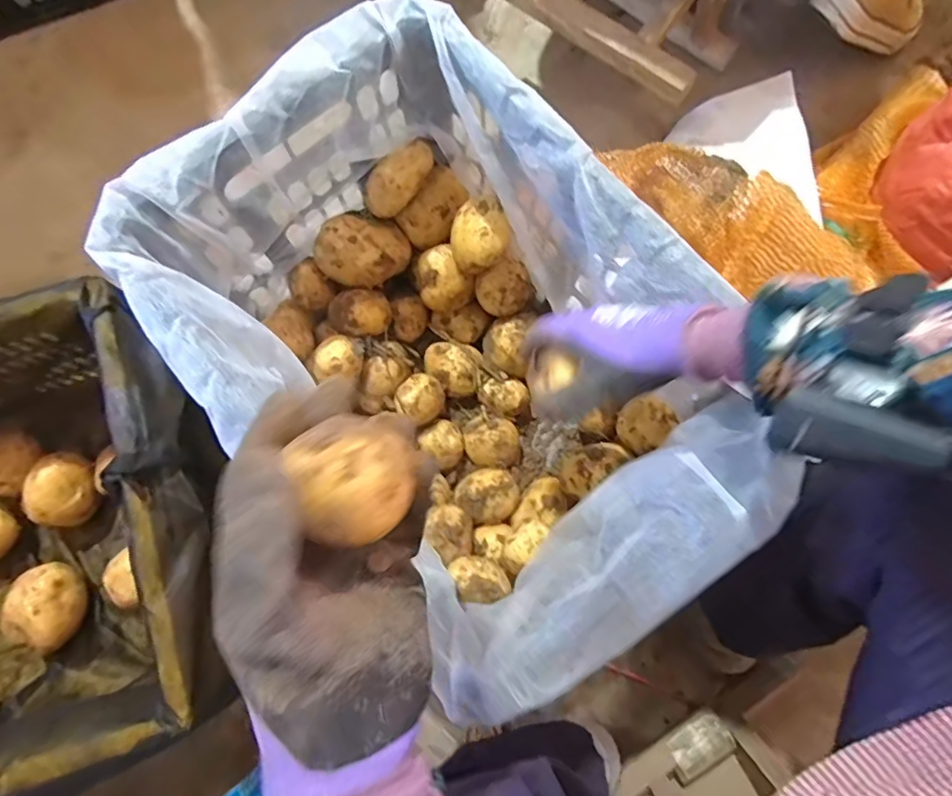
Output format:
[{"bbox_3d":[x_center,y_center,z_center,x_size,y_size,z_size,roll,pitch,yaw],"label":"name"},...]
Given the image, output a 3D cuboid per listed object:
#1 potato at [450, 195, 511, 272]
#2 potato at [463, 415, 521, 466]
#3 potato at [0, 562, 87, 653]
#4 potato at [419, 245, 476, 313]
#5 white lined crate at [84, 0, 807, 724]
[{"bbox_3d":[0.003,-0.170,0.573,0.059,0.063,0.065,-1,77,-1],"label":"potato"},{"bbox_3d":[0.019,0.053,0.639,0.064,0.046,0.059,0,77,-1],"label":"potato"},{"bbox_3d":[-0.461,0.226,0.584,0.058,0.074,0.080,10,77,2],"label":"potato"},{"bbox_3d":[-0.037,-0.136,0.623,0.058,0.062,0.059,-20,78,-5],"label":"potato"},{"bbox_3d":[-0.021,-0.030,0.532,0.350,0.298,0.501,-39,80,-9],"label":"white lined crate"}]

